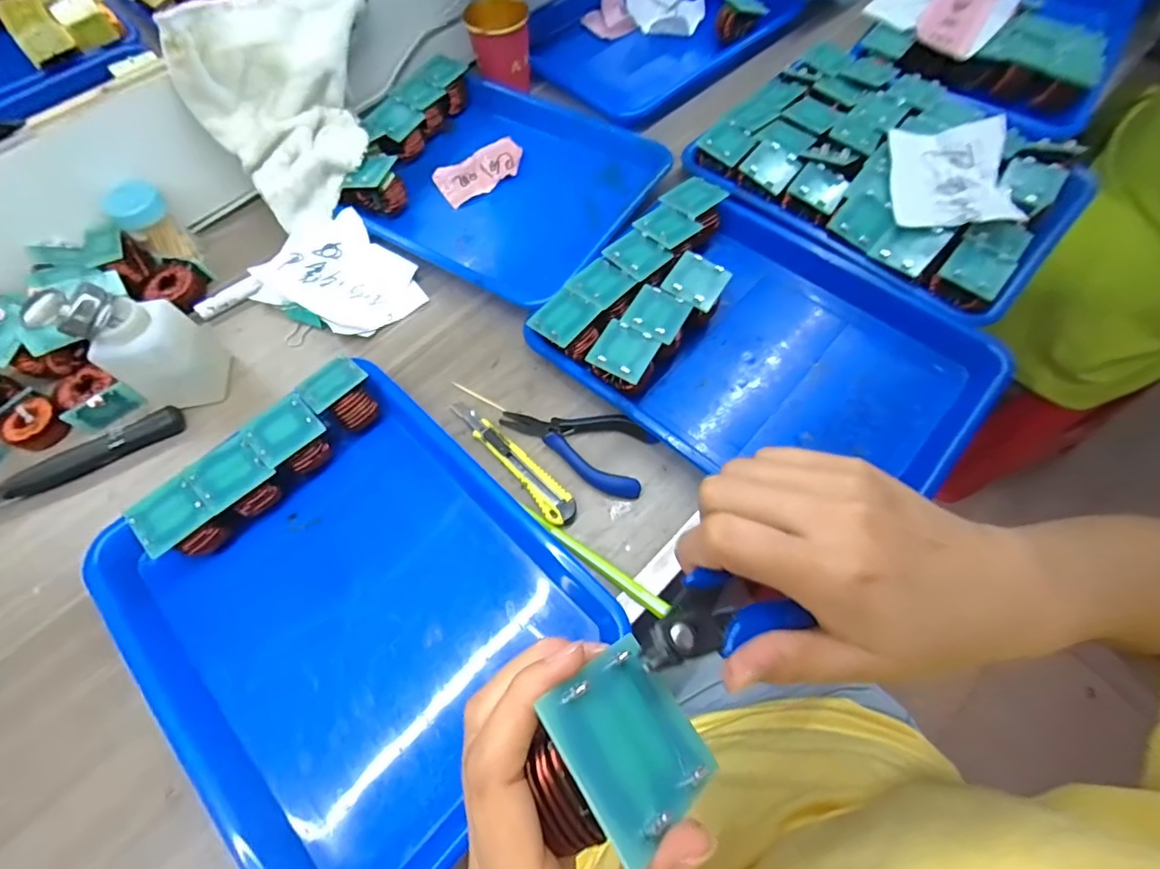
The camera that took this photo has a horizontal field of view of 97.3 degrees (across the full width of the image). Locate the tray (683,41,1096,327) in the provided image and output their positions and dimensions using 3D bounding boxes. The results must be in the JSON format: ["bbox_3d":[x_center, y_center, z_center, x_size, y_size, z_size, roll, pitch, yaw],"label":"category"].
[{"bbox_3d":[0.308,-0.273,0.493,0.317,0.047,0.288,41,72,19],"label":"tray"}]

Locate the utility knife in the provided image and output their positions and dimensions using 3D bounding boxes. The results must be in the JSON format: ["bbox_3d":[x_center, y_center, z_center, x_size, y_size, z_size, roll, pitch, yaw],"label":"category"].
[{"bbox_3d":[-0.053,0.016,0.404,0.024,0.009,0.139,-39,69,-15],"label":"utility knife"}]

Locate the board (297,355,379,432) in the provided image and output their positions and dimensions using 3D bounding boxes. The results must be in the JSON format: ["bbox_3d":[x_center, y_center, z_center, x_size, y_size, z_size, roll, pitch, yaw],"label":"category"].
[{"bbox_3d":[-0.187,-0.030,0.407,0.047,0.042,0.047,40,73,20],"label":"board"}]

